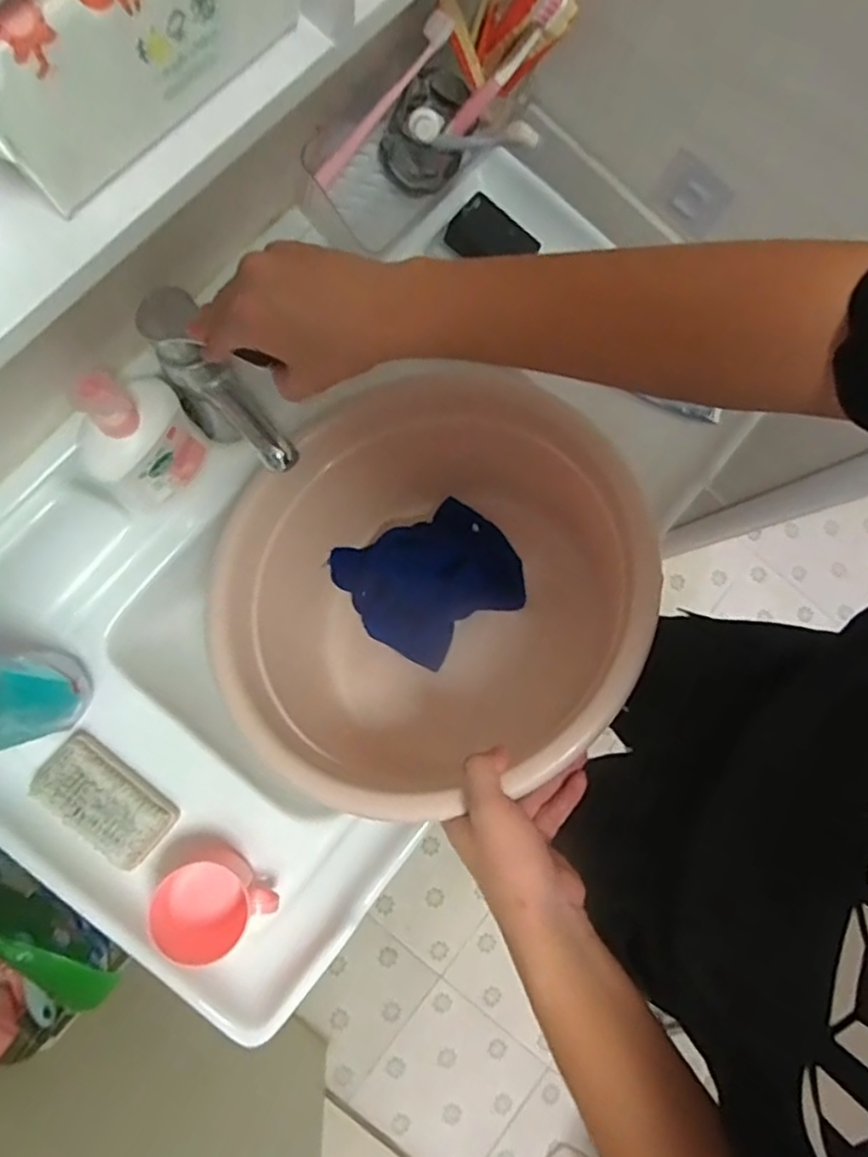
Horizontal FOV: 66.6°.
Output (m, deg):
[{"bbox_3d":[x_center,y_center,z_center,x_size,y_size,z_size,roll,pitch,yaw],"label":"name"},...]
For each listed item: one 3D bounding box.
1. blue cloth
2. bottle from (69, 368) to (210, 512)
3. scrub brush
[{"bbox_3d":[-0.004,-0.003,0.639,0.151,0.066,0.142,-33,85,-9],"label":"blue cloth"},{"bbox_3d":[-0.242,-0.115,0.554,0.046,0.186,0.095,37,80,1],"label":"bottle"},{"bbox_3d":[-0.288,0.194,0.576,0.119,0.040,0.065,35,81,5],"label":"scrub brush"}]

